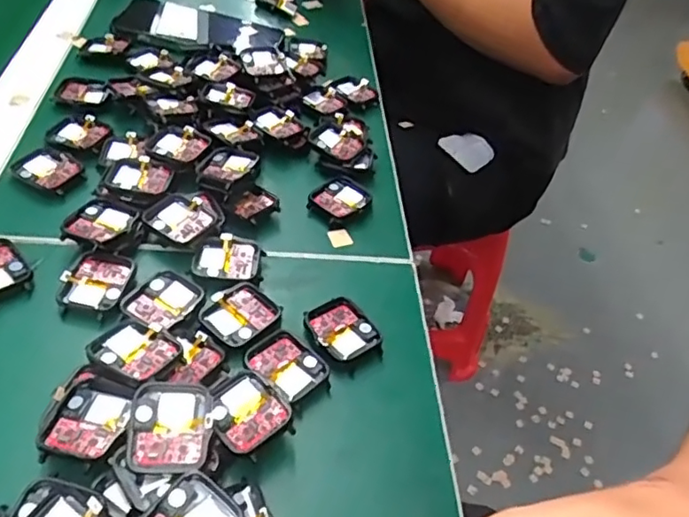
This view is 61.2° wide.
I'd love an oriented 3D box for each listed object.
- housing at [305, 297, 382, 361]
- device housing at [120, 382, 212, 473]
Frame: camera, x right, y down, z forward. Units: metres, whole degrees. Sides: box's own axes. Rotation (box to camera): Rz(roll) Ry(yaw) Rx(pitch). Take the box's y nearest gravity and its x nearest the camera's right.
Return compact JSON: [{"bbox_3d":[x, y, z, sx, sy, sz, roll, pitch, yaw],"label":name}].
[{"bbox_3d":[-0.002,0.043,0.357,0.036,0.008,0.041,-24,55,-29],"label":"housing"},{"bbox_3d":[-0.083,0.080,0.278,0.037,0.008,0.041,5,61,-10],"label":"device housing"}]

